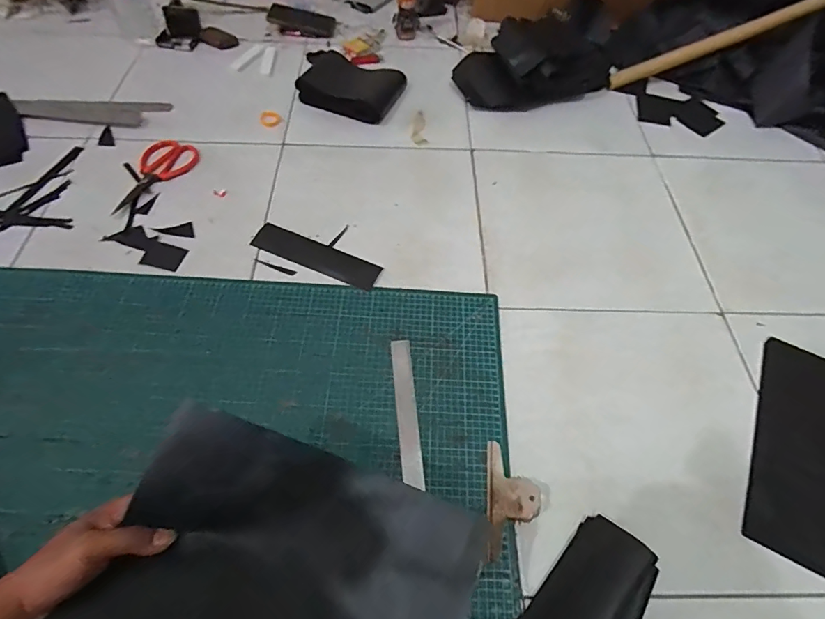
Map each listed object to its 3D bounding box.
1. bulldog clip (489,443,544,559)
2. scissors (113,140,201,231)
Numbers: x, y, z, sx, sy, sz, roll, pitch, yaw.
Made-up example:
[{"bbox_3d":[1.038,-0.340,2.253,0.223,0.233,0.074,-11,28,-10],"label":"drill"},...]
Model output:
[{"bbox_3d":[0.129,0.237,0.546,0.063,0.035,0.134,4,59,0],"label":"bulldog clip"},{"bbox_3d":[-0.500,-0.249,0.826,0.087,0.020,0.221,17,60,7],"label":"scissors"}]

